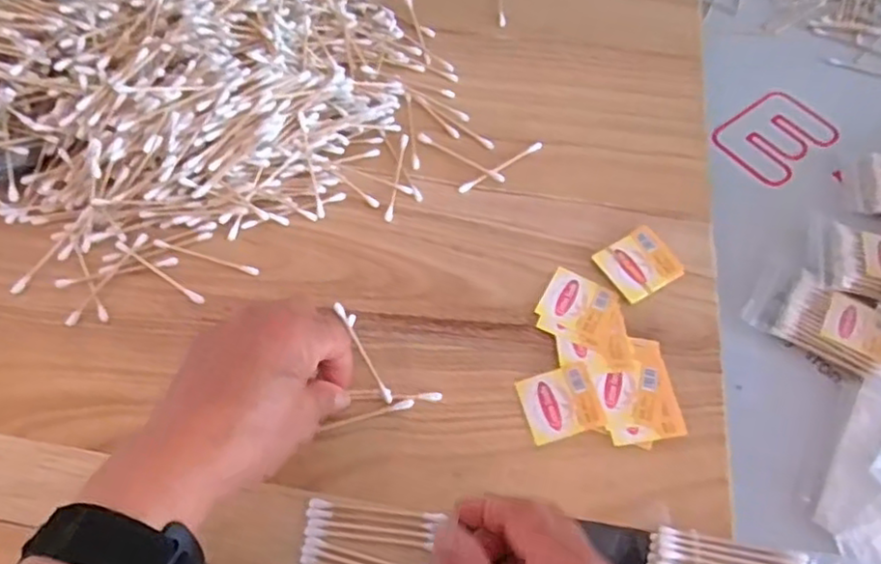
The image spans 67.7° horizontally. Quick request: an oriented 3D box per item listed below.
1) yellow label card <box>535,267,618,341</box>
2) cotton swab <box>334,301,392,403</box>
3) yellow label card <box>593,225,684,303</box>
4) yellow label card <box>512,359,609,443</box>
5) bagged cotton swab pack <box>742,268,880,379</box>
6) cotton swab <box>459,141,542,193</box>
[{"bbox_3d":[0.087,0.013,0.412,0.043,0.004,0.036,26,65,12],"label":"yellow label card"},{"bbox_3d":[-0.046,0.041,0.388,0.005,0.008,0.070,-26,65,-14],"label":"cotton swab"},{"bbox_3d":[0.128,-0.012,0.422,0.045,0.005,0.042,-33,68,-6],"label":"yellow label card"},{"bbox_3d":[0.069,0.070,0.379,0.043,0.004,0.039,-16,66,-4],"label":"yellow label card"},{"bbox_3d":[0.266,0.027,0.456,0.091,0.014,0.054,31,66,16],"label":"bagged cotton swab pack"},{"bbox_3d":[0.043,-0.082,0.461,0.072,0.004,0.007,-32,67,-17],"label":"cotton swab"}]

